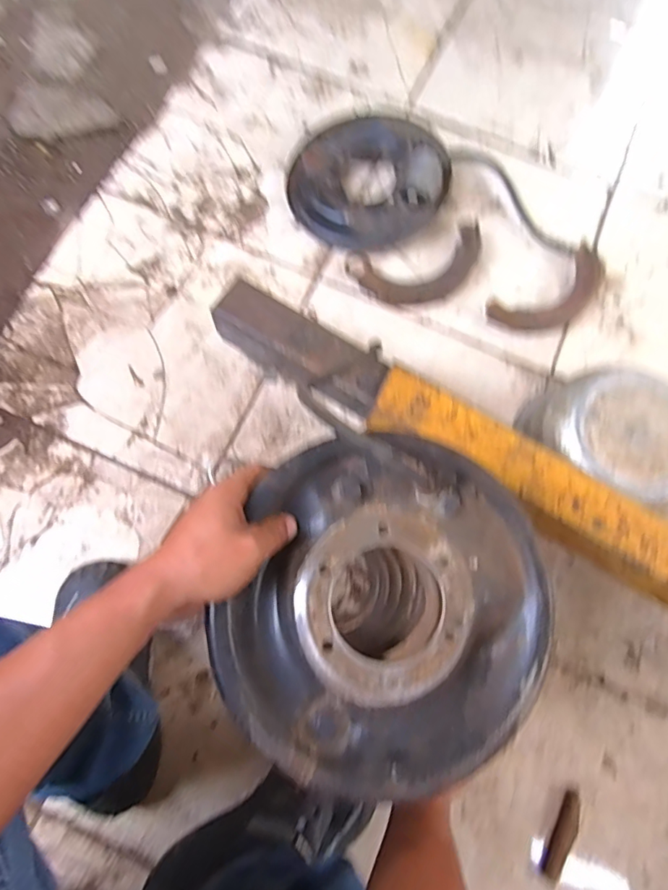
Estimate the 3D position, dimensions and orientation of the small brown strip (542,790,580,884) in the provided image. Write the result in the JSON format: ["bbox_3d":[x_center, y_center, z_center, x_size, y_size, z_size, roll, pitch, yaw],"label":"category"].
[{"bbox_3d":[0.287,0.487,0.629,0.028,0.012,0.099,31,76,6],"label":"small brown strip"}]

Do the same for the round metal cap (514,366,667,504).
[{"bbox_3d":[0.378,-0.007,0.715,0.196,0.136,0.161,24,74,4],"label":"round metal cap"}]

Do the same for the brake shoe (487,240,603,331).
[{"bbox_3d":[0.359,-0.244,0.830,0.213,0.026,0.093,-32,78,-9],"label":"brake shoe"}]

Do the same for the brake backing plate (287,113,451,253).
[{"bbox_3d":[0.051,-0.449,0.851,0.262,0.076,0.262,-1,81,7],"label":"brake backing plate"}]

